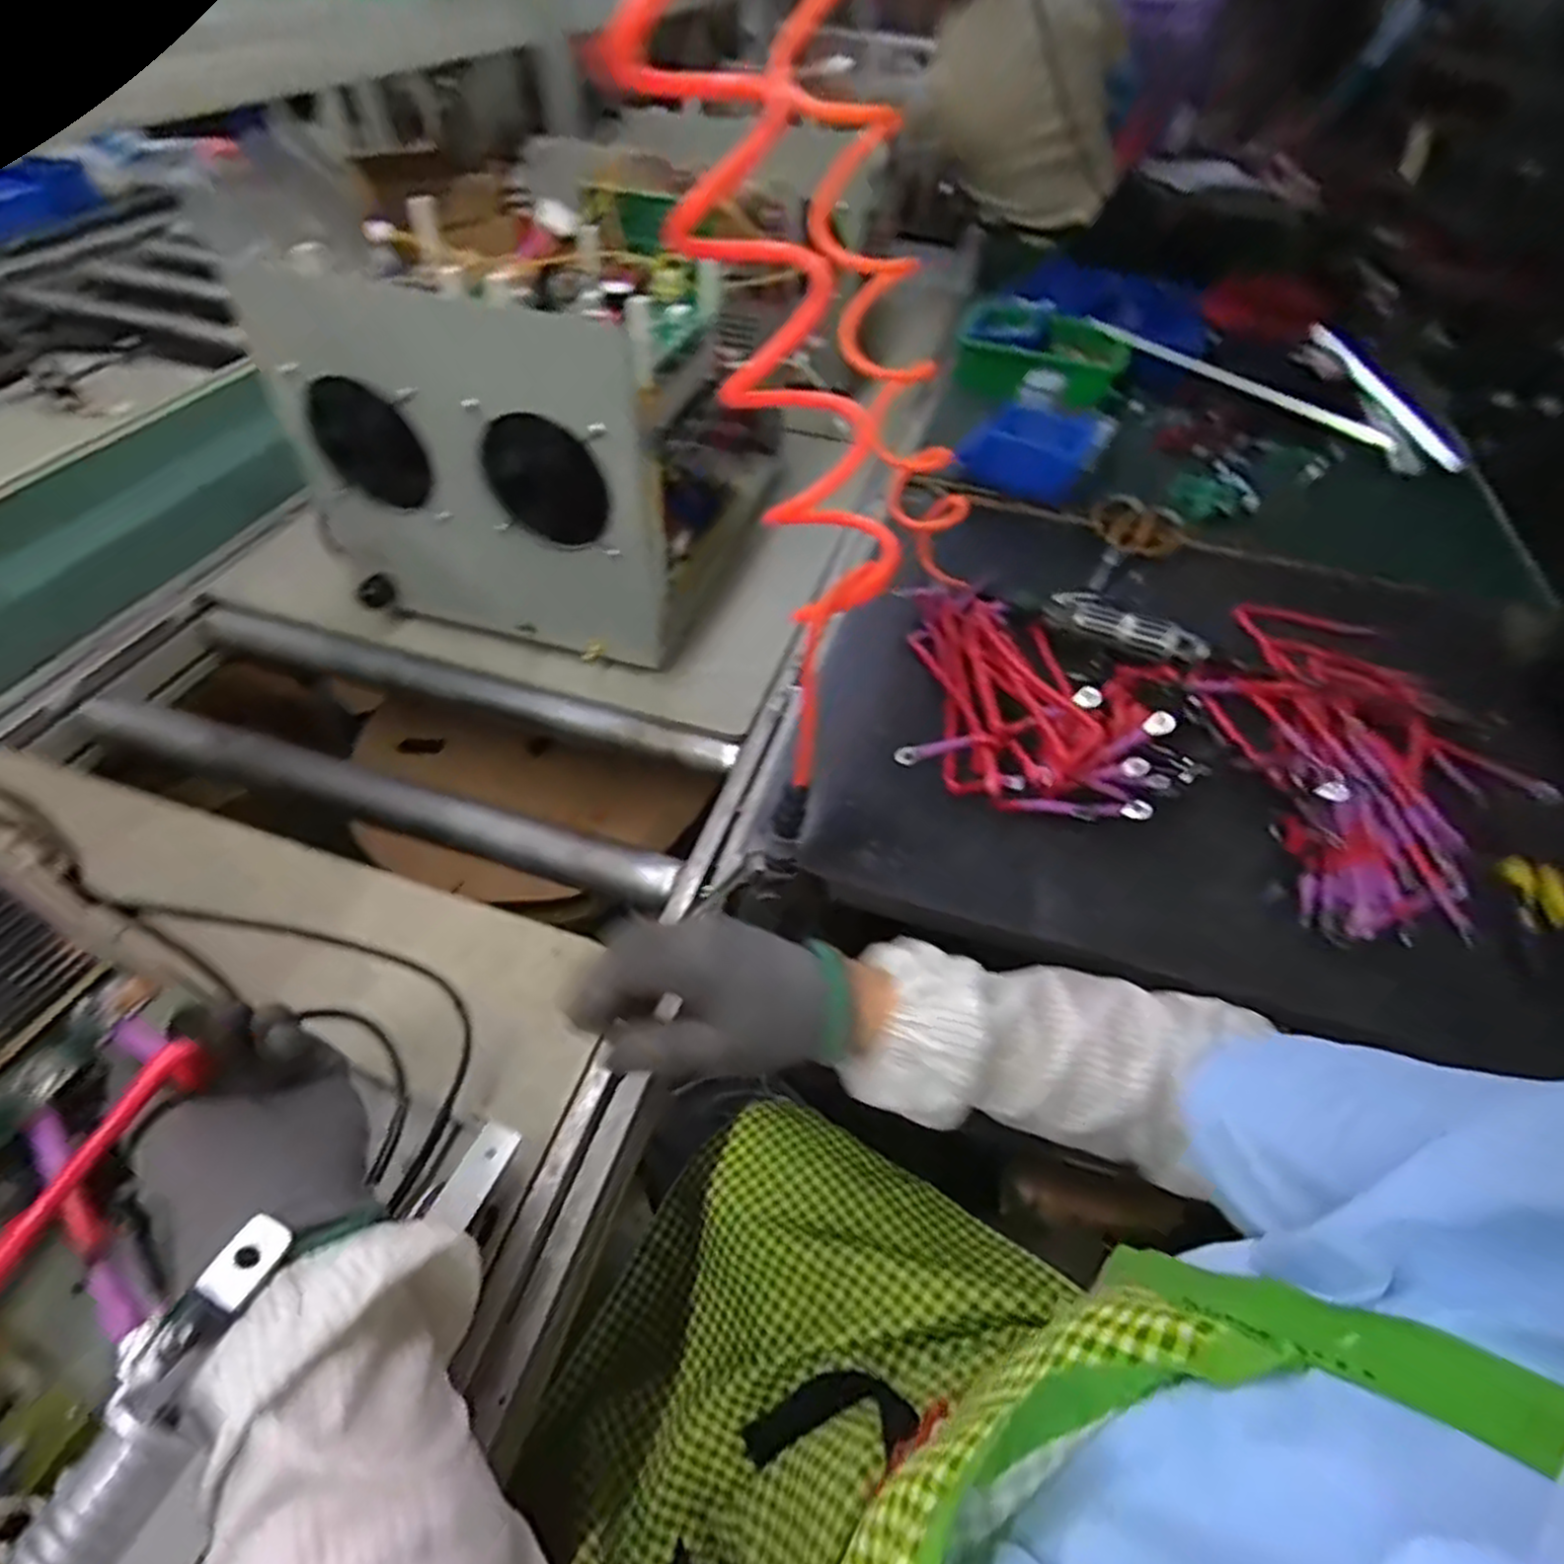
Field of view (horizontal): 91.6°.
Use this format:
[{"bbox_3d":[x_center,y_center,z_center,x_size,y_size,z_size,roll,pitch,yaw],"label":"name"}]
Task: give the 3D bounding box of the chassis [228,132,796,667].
[{"bbox_3d":[-0.204,-0.391,0.767,0.307,0.288,0.425,14,50,8],"label":"chassis"}]

